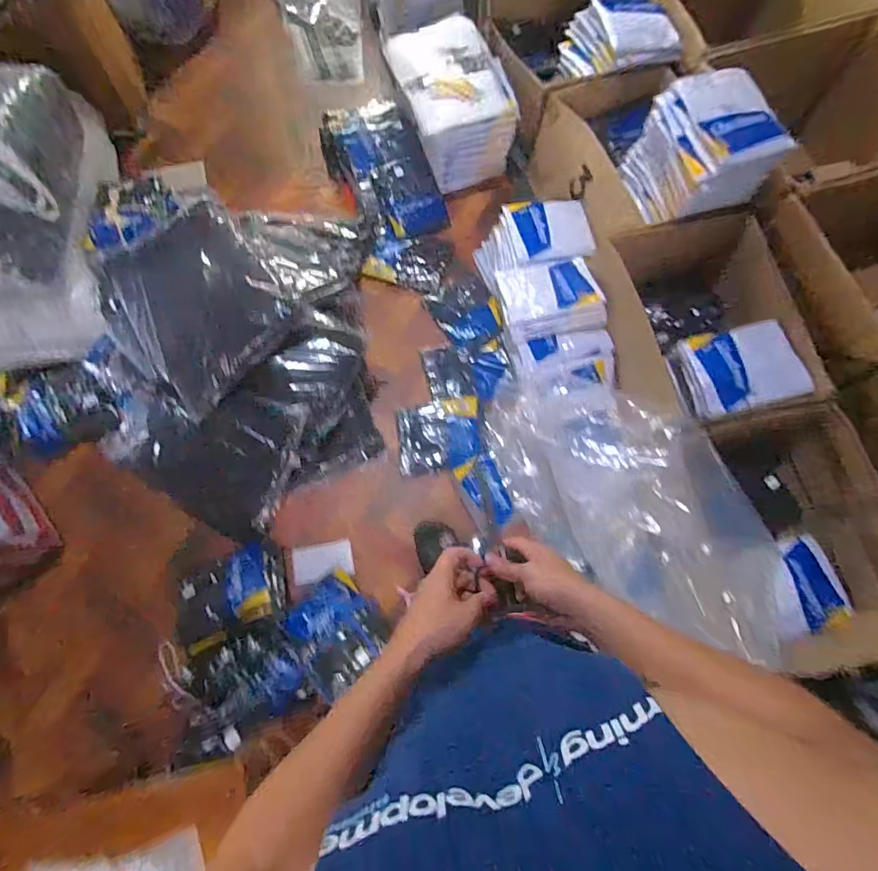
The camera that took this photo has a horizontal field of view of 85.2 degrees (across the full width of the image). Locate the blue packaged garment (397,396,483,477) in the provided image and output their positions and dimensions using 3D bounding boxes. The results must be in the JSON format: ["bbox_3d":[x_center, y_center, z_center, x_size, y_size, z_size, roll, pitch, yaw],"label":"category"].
[{"bbox_3d":[0.001,-0.006,1.529,0.260,0.029,0.233,-8,74,-2],"label":"blue packaged garment"}]

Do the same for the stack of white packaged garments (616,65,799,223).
[{"bbox_3d":[0.747,-0.810,1.362,0.262,0.305,0.314,-23,74,-6],"label":"stack of white packaged garments"}]

